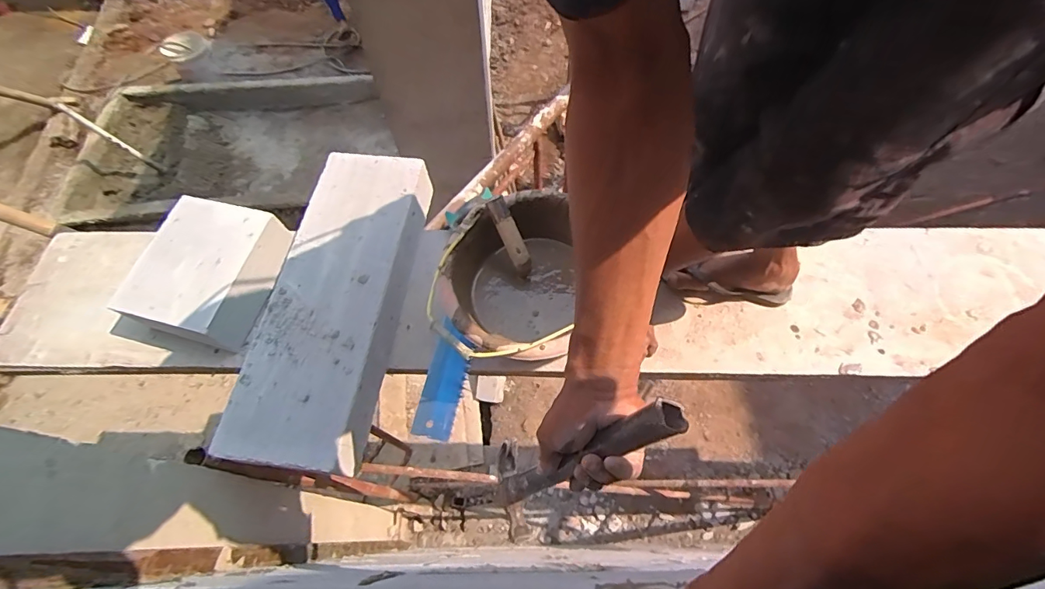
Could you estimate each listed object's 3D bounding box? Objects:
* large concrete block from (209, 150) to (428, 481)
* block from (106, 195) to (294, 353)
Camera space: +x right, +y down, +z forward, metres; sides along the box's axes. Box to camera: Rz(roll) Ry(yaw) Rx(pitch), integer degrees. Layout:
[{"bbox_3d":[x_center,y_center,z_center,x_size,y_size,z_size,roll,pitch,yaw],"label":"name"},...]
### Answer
[{"bbox_3d":[-0.327,0.002,0.822,0.203,0.090,0.584,6,63,4],"label":"large concrete block"},{"bbox_3d":[-0.585,-0.043,0.850,0.194,0.107,0.258,13,63,7],"label":"block"}]

